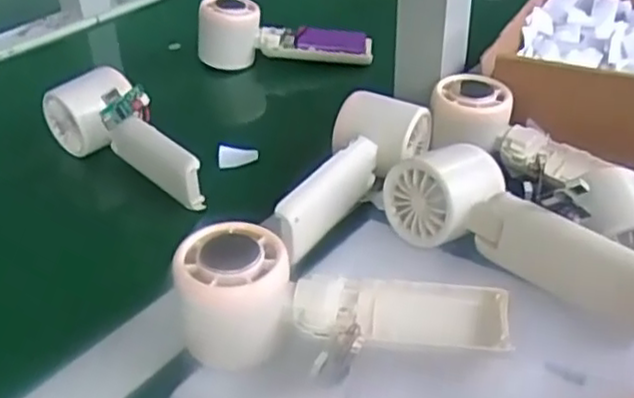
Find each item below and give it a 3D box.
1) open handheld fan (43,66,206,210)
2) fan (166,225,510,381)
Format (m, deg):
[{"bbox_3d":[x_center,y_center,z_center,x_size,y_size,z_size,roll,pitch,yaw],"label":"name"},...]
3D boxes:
[{"bbox_3d":[-0.142,-0.046,0.513,0.056,0.057,0.150,-23,43,-30],"label":"open handheld fan"},{"bbox_3d":[0.013,0.057,0.354,0.163,0.056,0.060,5,37,4],"label":"fan"}]

